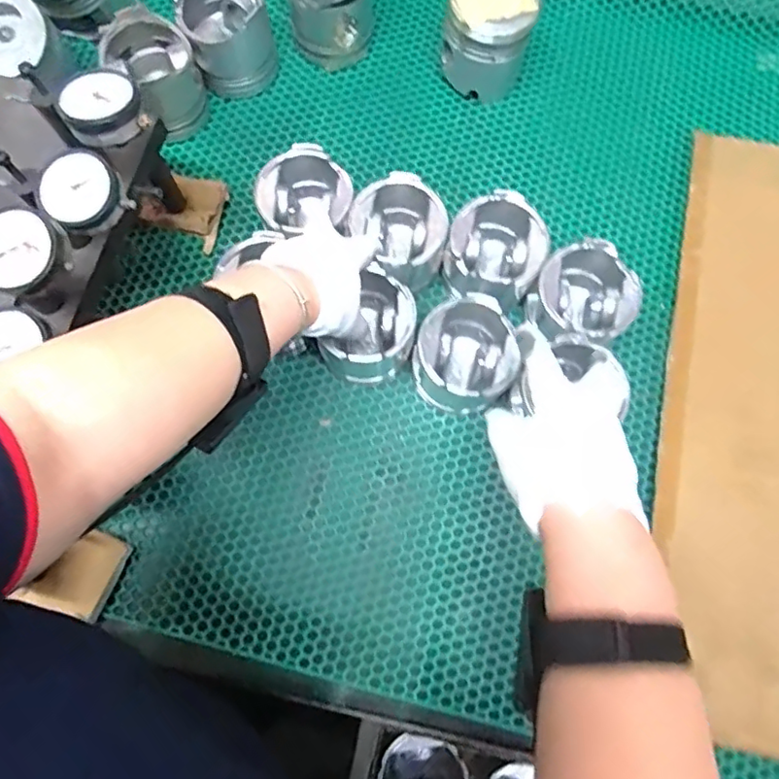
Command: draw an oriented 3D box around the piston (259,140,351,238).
[{"bbox_3d":[-0.083,-0.185,0.584,0.093,0.069,0.092,0,74,-1],"label":"piston"}]

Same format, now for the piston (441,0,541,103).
[{"bbox_3d":[0.105,-0.382,0.628,0.096,0.107,0.080,26,75,6],"label":"piston"}]

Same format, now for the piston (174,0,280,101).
[{"bbox_3d":[-0.177,-0.383,0.635,0.095,0.085,0.107,-19,75,-7],"label":"piston"}]

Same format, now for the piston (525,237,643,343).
[{"bbox_3d":[0.180,-0.079,0.555,0.094,0.085,0.090,0,74,-1],"label":"piston"}]

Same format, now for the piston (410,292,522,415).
[{"bbox_3d":[0.072,-0.028,0.539,0.089,0.078,0.090,0,74,-1],"label":"piston"}]

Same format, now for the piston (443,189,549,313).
[{"bbox_3d":[0.103,-0.131,0.569,0.088,0.084,0.085,0,74,-1],"label":"piston"}]

